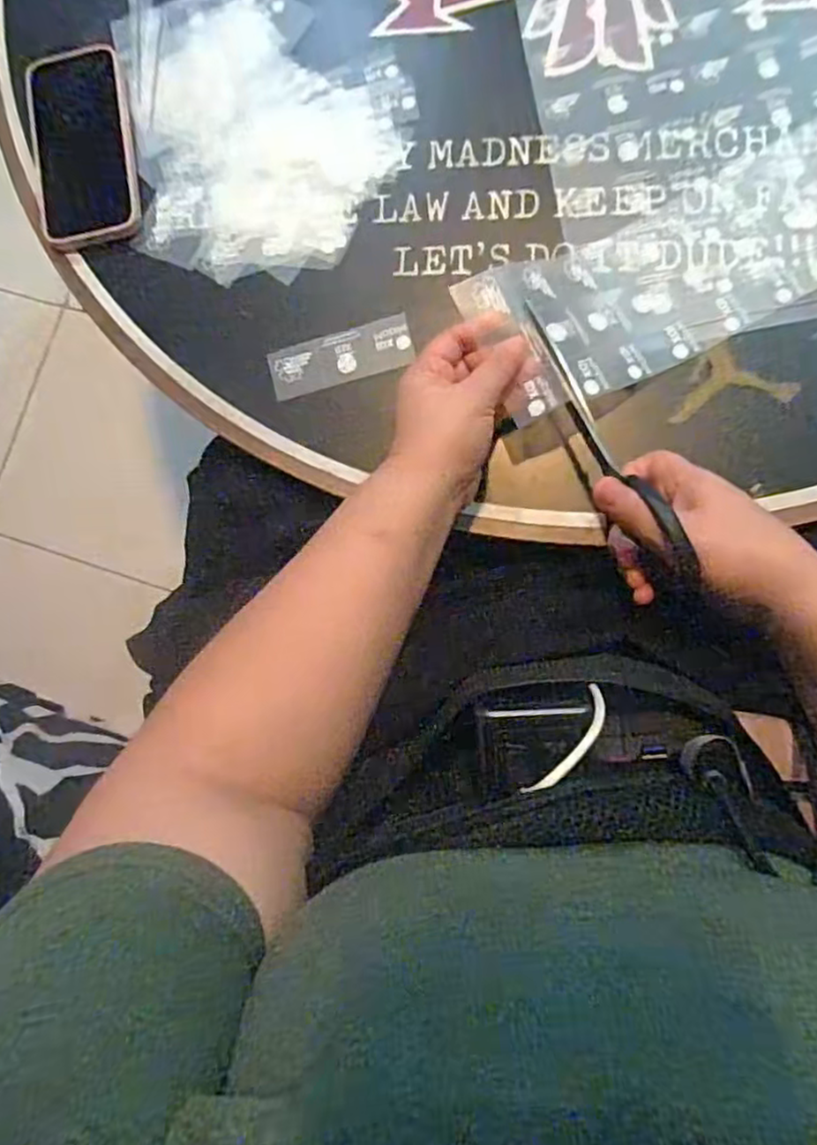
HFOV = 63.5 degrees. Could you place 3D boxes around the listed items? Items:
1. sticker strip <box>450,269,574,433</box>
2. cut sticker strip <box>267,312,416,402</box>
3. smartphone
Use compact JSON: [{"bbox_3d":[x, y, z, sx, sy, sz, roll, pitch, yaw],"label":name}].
[{"bbox_3d":[0.064,-0.144,0.414,0.039,0.005,0.102,-24,83,-1],"label":"sticker strip"},{"bbox_3d":[-0.047,-0.152,0.467,0.101,0.004,0.038,-15,81,5],"label":"cut sticker strip"},{"bbox_3d":[-0.247,-0.323,0.499,0.076,0.013,0.155,-9,82,6],"label":"smartphone"}]

